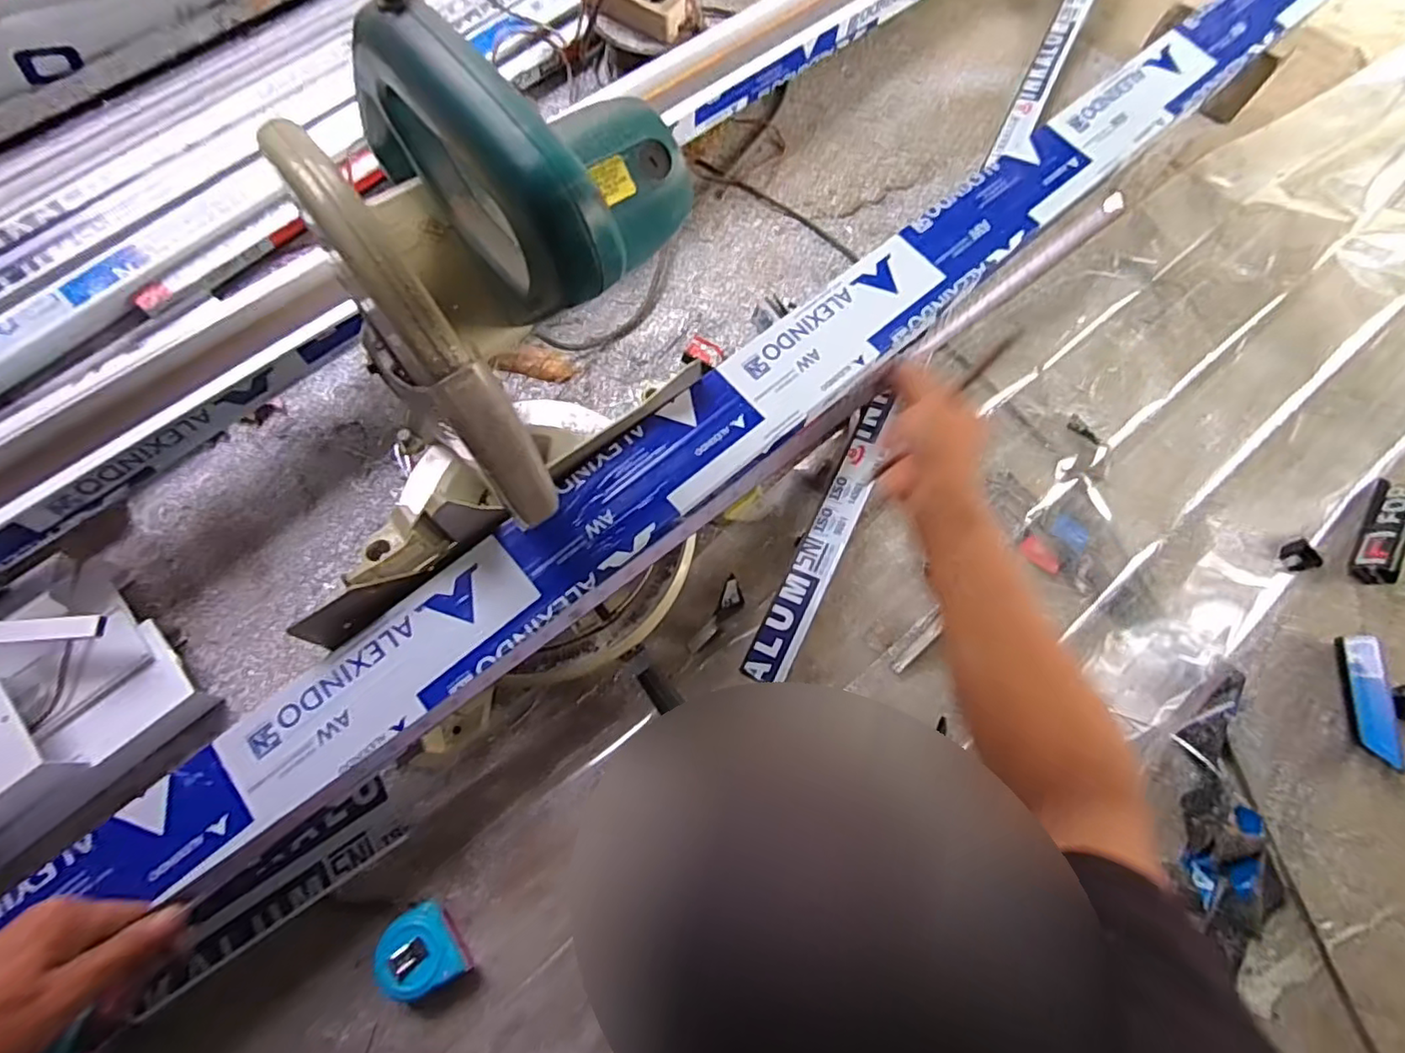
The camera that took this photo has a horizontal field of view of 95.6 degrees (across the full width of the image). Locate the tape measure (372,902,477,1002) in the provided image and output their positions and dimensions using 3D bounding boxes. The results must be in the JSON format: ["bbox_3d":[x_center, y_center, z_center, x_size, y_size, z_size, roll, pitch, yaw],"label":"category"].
[{"bbox_3d":[-0.255,0.385,0.574,0.062,0.031,0.073,-36,75,-14],"label":"tape measure"}]

